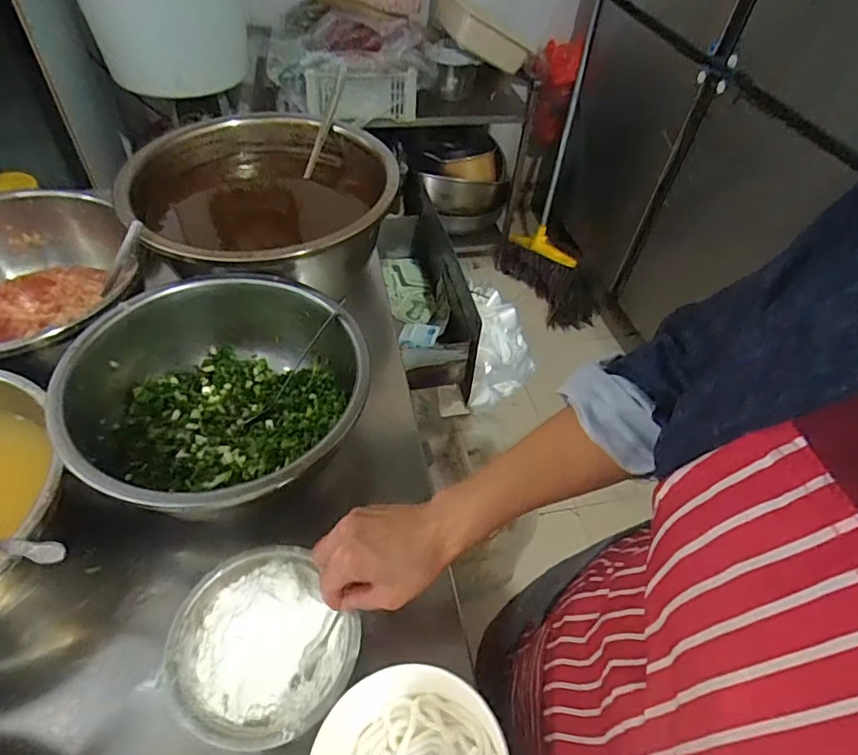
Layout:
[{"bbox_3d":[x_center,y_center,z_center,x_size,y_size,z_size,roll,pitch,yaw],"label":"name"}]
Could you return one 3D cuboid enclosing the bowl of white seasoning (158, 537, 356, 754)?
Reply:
[{"bbox_3d":[-0.138,0.225,0.446,0.132,0.058,0.144,3,50,-3],"label":"bowl of white seasoning"}]

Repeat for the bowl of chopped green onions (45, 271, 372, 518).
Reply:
[{"bbox_3d":[-0.227,0.022,0.562,0.275,0.113,0.282,3,50,-3],"label":"bowl of chopped green onions"}]

